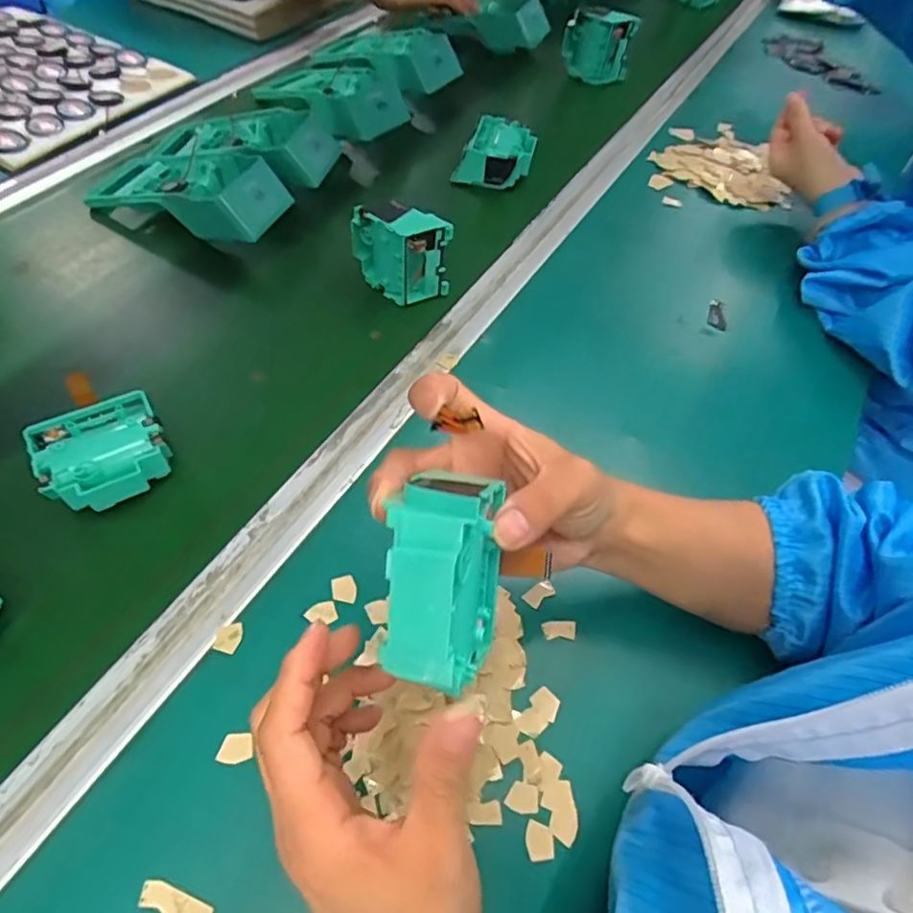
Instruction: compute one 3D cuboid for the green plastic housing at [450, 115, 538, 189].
[{"bbox_3d":[0.043,-0.321,0.637,0.078,0.042,0.064,14,55,4],"label":"green plastic housing"}]

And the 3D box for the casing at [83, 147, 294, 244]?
[{"bbox_3d":[-0.253,-0.250,0.563,0.192,0.060,0.092,15,55,5],"label":"casing"}]

